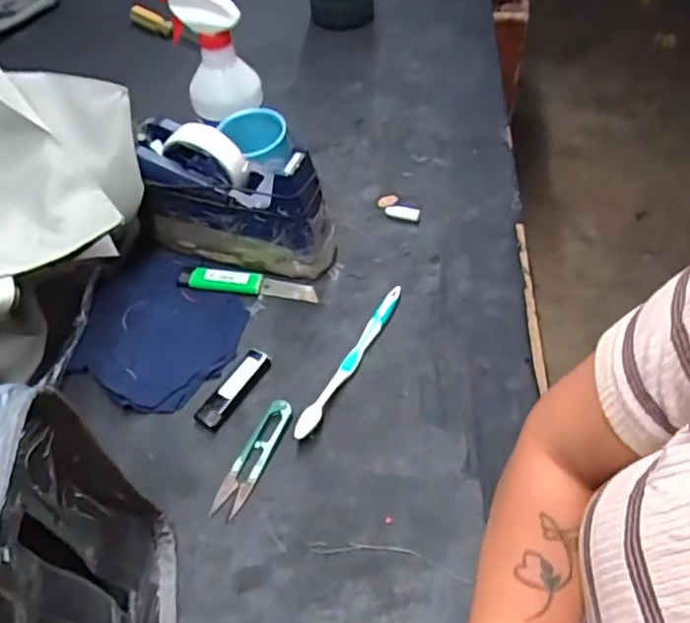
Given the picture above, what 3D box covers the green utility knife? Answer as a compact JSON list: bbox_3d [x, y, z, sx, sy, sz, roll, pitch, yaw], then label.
[{"bbox_3d":[-0.094,-0.028,0.600,0.131,0.015,0.020,4,51,7],"label":"green utility knife"}]

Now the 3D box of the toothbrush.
[{"bbox_3d":[0.007,0.040,0.537,0.015,0.015,0.174,23,56,21],"label":"toothbrush"}]

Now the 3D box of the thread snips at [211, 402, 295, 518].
[{"bbox_3d":[-0.071,0.113,0.488,0.022,0.006,0.101,18,54,17],"label":"thread snips"}]

